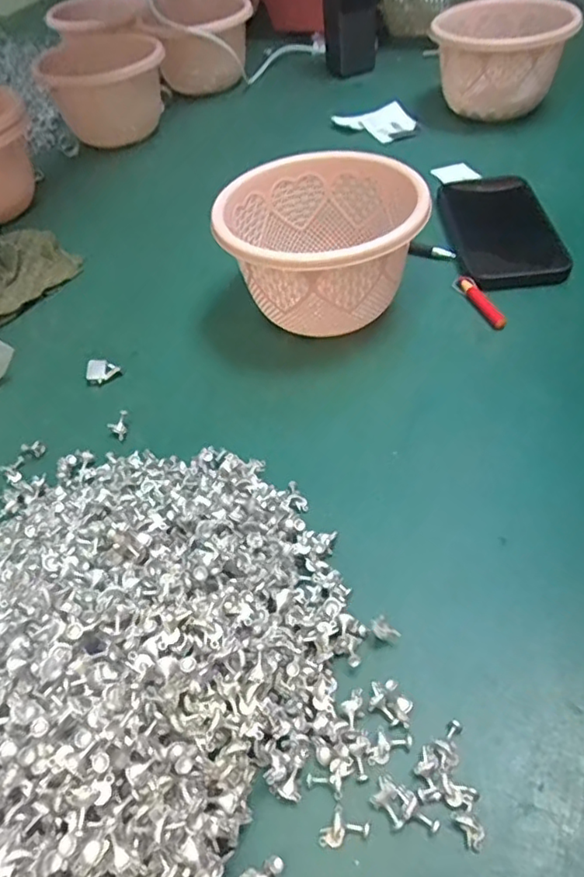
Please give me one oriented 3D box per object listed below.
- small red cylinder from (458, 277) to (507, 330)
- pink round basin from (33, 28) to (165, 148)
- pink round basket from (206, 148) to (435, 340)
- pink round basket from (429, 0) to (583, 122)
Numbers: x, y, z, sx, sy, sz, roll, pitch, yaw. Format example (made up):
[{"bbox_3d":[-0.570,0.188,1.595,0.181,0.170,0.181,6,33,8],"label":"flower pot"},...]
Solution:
[{"bbox_3d":[0.143,-0.104,0.455,0.010,0.011,0.062,-19,51,-10],"label":"small red cylinder"},{"bbox_3d":[-0.224,-0.422,0.720,0.139,0.101,0.161,-19,51,-10],"label":"pink round basin"},{"bbox_3d":[0.022,-0.137,0.441,0.140,0.088,0.133,-3,50,3],"label":"pink round basket"},{"bbox_3d":[0.221,-0.404,0.647,0.132,0.102,0.119,3,50,8],"label":"pink round basket"}]

